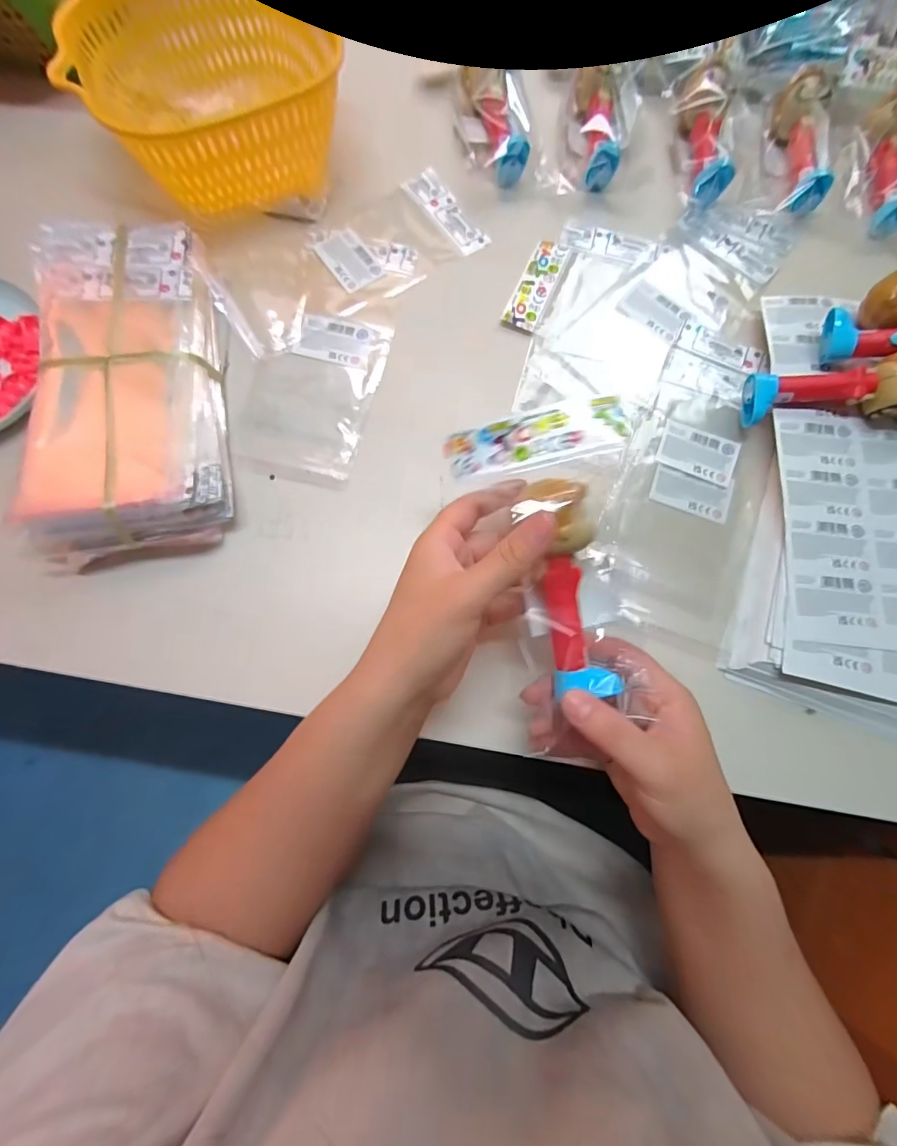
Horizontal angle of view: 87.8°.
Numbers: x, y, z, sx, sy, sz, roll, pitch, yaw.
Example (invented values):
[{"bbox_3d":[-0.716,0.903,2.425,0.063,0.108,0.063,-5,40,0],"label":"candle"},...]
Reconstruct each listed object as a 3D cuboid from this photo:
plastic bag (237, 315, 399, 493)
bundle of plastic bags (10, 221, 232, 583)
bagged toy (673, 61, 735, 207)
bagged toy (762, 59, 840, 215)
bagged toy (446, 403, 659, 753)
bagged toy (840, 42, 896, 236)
[{"bbox_3d":[-0.110,-0.146,0.377,0.095,0.010,0.151,12,76,2],"label":"plastic bag"},{"bbox_3d":[-0.236,-0.141,0.353,0.132,0.051,0.266,-5,76,-2],"label":"bundle of plastic bags"},{"bbox_3d":[0.232,-0.399,0.427,0.039,0.043,0.144,2,75,0],"label":"bagged toy"},{"bbox_3d":[0.325,-0.394,0.427,0.048,0.042,0.133,9,75,2],"label":"bagged toy"},{"bbox_3d":[0.059,-0.002,0.263,0.096,0.034,0.177,-9,89,-2],"label":"bagged toy"},{"bbox_3d":[0.411,-0.396,0.428,0.090,0.039,0.187,5,75,0],"label":"bagged toy"}]

